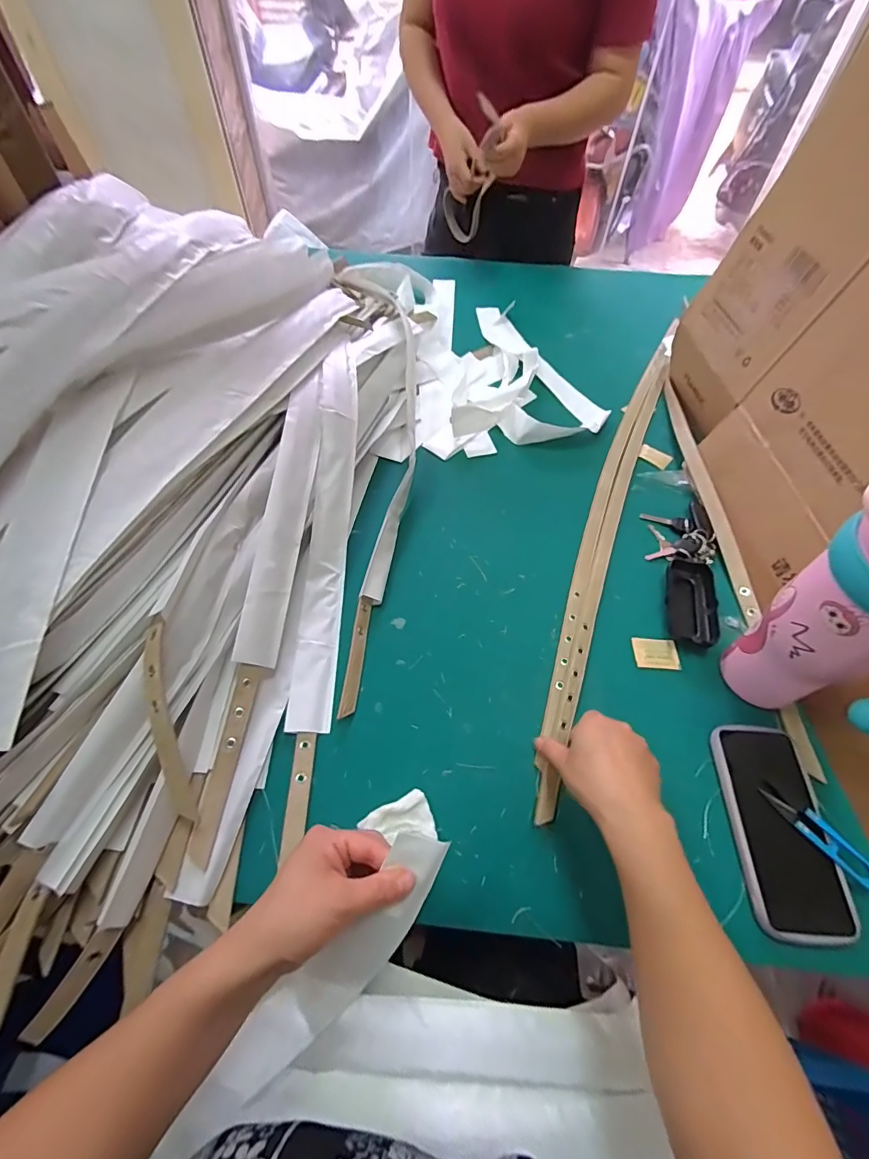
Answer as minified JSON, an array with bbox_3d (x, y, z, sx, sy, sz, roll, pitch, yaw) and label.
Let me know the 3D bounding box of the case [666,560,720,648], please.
[{"bbox_3d":[0.301,0.027,0.537,0.052,0.021,0.114,10,58,5],"label":"case"}]

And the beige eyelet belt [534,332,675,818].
[{"bbox_3d":[0.251,-0.105,0.643,0.050,0.010,0.847,20,58,11],"label":"beige eyelet belt"}]

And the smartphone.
[{"bbox_3d":[0.311,0.220,0.416,0.083,0.005,0.170,4,58,1],"label":"smartphone"}]

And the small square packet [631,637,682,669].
[{"bbox_3d":[0.249,0.082,0.512,0.050,0.004,0.034,4,58,2],"label":"small square packet"}]

